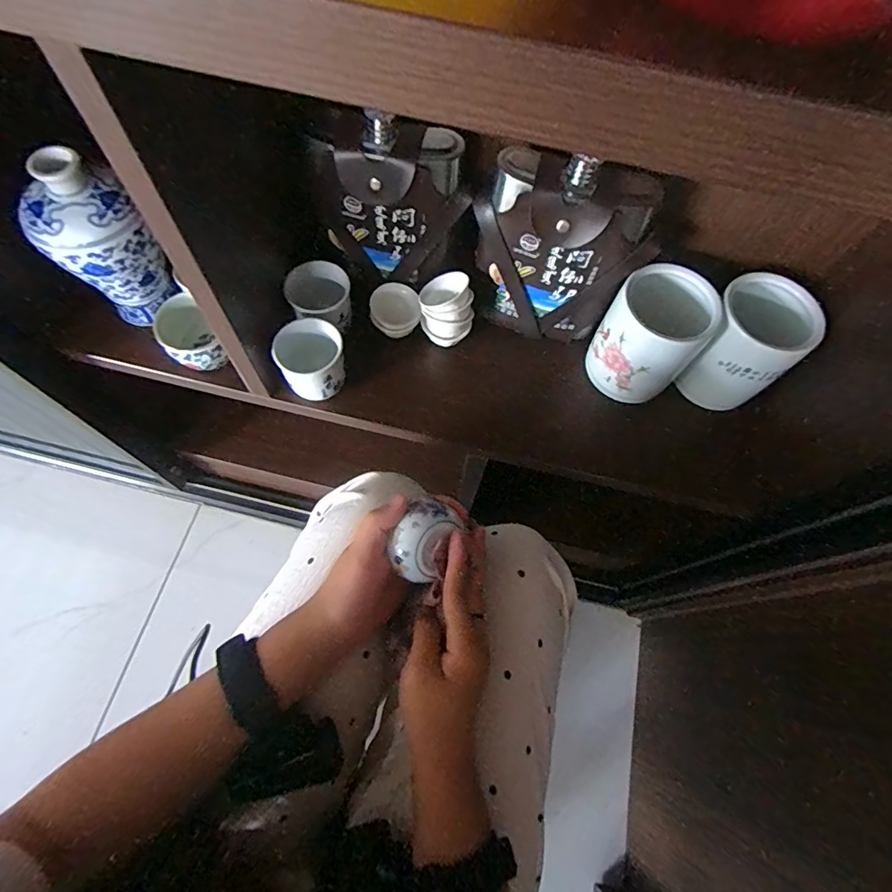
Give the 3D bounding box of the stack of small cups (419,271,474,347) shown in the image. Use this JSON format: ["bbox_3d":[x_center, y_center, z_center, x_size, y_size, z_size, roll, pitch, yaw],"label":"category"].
[{"bbox_3d":[0.001,-0.152,0.537,0.056,0.060,0.059,4,67,-1],"label":"stack of small cups"}]

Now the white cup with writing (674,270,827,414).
[{"bbox_3d":[0.310,-0.102,0.517,0.091,0.118,0.088,1,67,-2],"label":"white cup with writing"}]

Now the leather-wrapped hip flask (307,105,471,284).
[{"bbox_3d":[-0.056,-0.233,0.486,0.138,0.163,0.041,1,67,-2],"label":"leather-wrapped hip flask"}]

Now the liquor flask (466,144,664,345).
[{"bbox_3d":[0.109,-0.187,0.488,0.158,0.185,0.047,21,68,6],"label":"liquor flask"}]

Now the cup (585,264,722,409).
[{"bbox_3d":[0.210,-0.111,0.513,0.093,0.113,0.089,37,70,12],"label":"cup"}]

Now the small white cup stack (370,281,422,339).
[{"bbox_3d":[-0.056,-0.150,0.543,0.053,0.038,0.045,-9,68,-7],"label":"small white cup stack"}]

